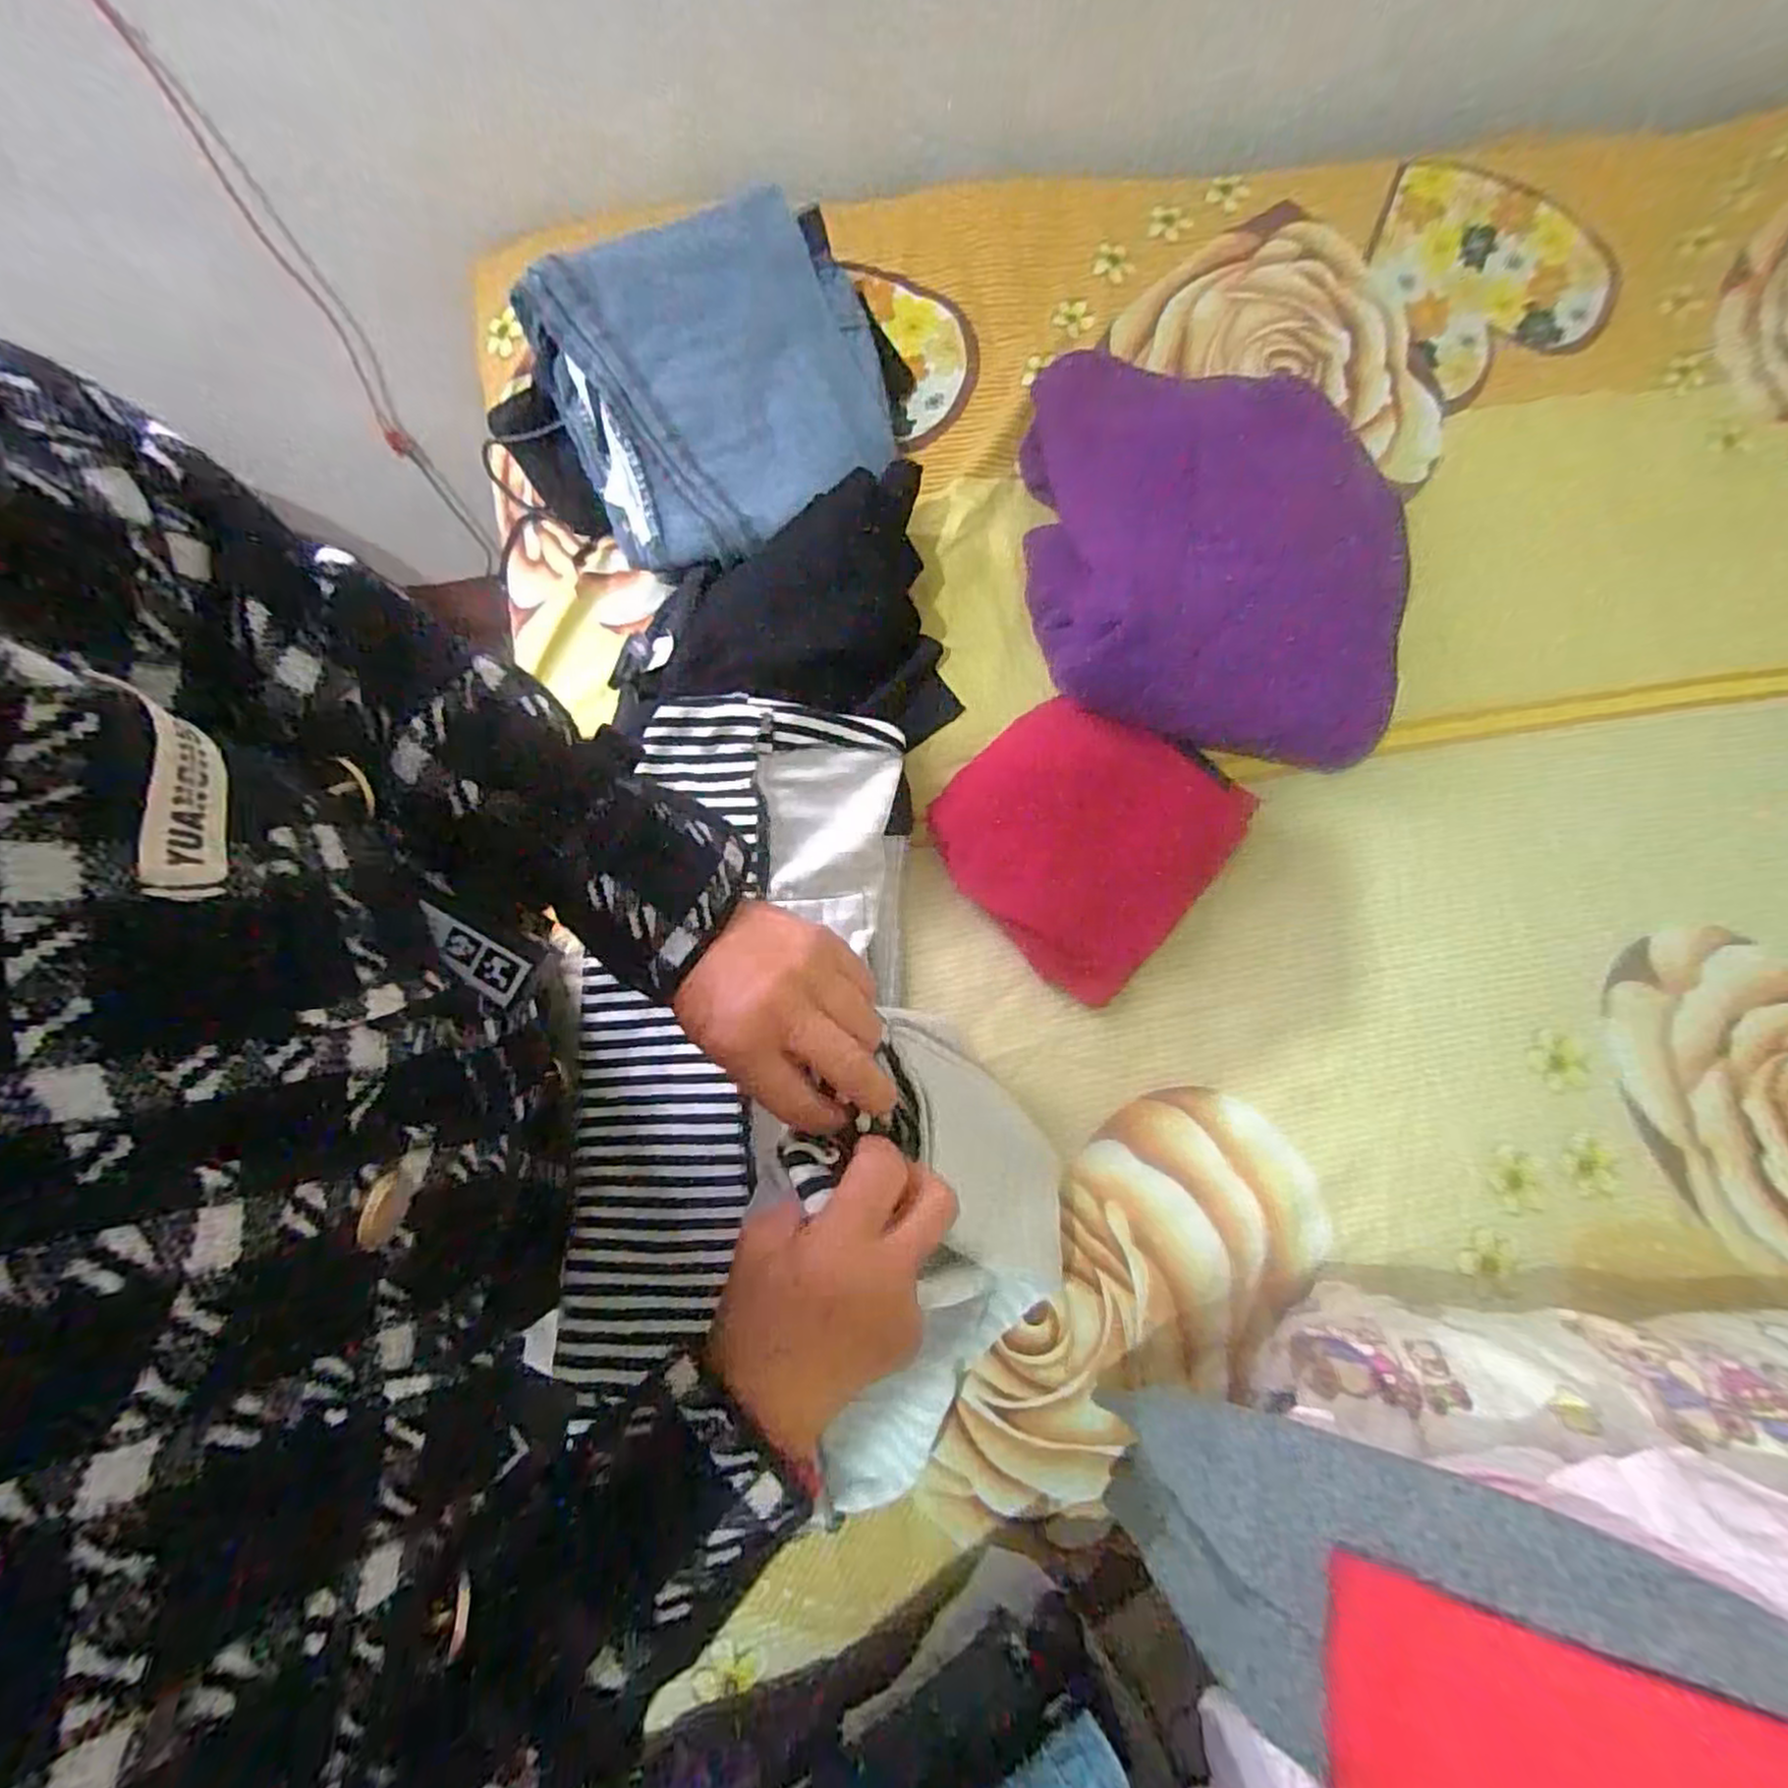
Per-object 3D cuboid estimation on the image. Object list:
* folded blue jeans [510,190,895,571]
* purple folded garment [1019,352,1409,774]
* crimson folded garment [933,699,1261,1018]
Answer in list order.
[{"bbox_3d":[-0.125,-0.381,0.562,0.257,0.060,0.222,-35,101,-7],"label":"folded blue jeans"},{"bbox_3d":[0.235,-0.272,0.570,0.268,0.064,0.323,9,72,3],"label":"purple folded garment"},{"bbox_3d":[0.137,-0.042,0.557,0.183,0.040,0.177,43,91,8],"label":"crimson folded garment"}]

